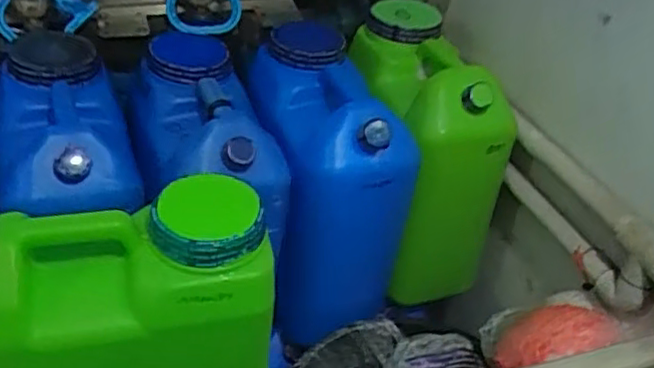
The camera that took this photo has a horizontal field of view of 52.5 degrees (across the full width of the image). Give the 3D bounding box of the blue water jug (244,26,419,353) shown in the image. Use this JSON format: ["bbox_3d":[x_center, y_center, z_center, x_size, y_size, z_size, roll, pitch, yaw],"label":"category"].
[{"bbox_3d":[-0.024,-0.028,1.081,0.184,0.387,0.405,-7,39,-14],"label":"blue water jug"}]

